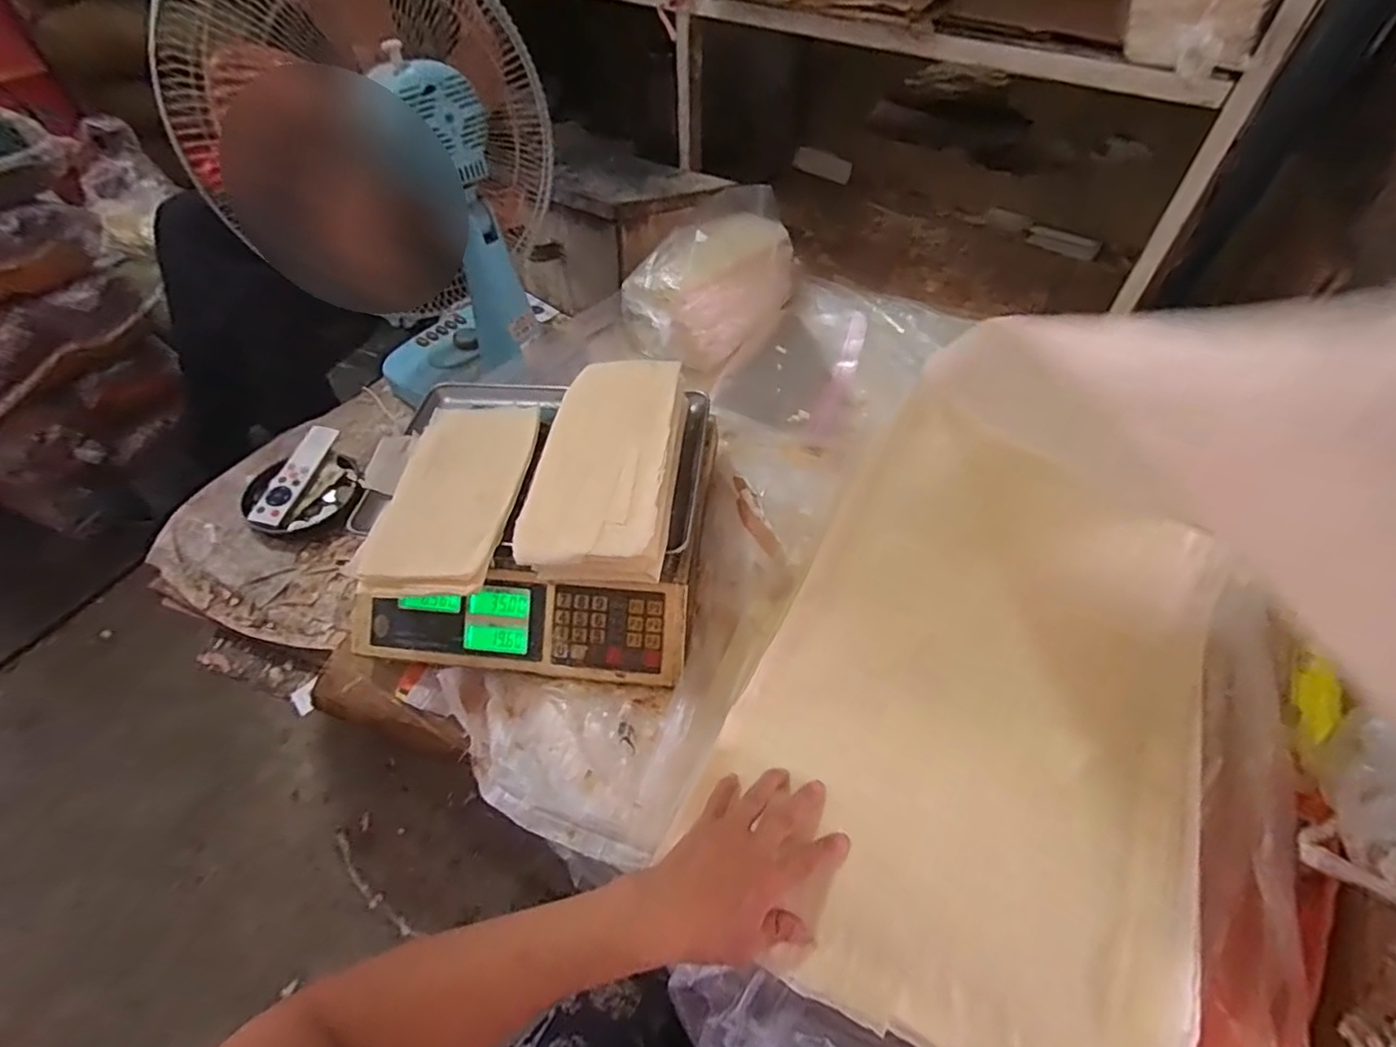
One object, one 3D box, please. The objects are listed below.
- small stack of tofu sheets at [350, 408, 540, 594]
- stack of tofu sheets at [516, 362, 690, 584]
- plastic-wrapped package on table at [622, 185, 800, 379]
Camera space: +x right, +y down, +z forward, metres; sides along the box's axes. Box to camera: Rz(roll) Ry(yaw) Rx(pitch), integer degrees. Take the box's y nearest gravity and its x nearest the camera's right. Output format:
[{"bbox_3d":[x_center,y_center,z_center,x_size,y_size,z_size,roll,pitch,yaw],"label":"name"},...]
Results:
[{"bbox_3d":[-0.242,-0.037,0.617,0.125,0.020,0.246,3,51,4],"label":"small stack of tofu sheets"},{"bbox_3d":[-0.084,-0.061,0.595,0.130,0.044,0.258,4,51,5],"label":"stack of tofu sheets"},{"bbox_3d":[0.044,-0.371,0.924,0.176,0.131,0.316,34,59,26],"label":"plastic-wrapped package on table"}]

